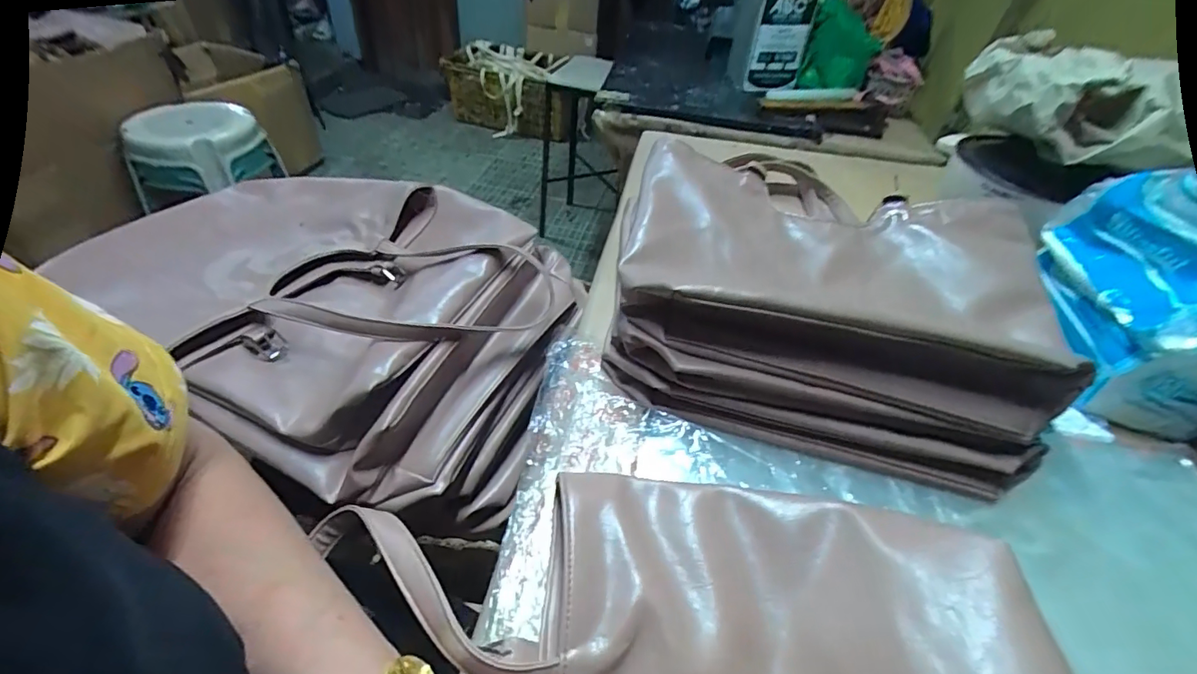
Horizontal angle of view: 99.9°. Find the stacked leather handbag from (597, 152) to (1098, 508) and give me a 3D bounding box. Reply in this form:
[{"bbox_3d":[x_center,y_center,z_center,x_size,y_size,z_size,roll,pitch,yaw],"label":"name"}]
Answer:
[{"bbox_3d":[0.207,-0.039,0.484,0.385,0.119,0.291,14,43,7],"label":"stacked leather handbag"}]

